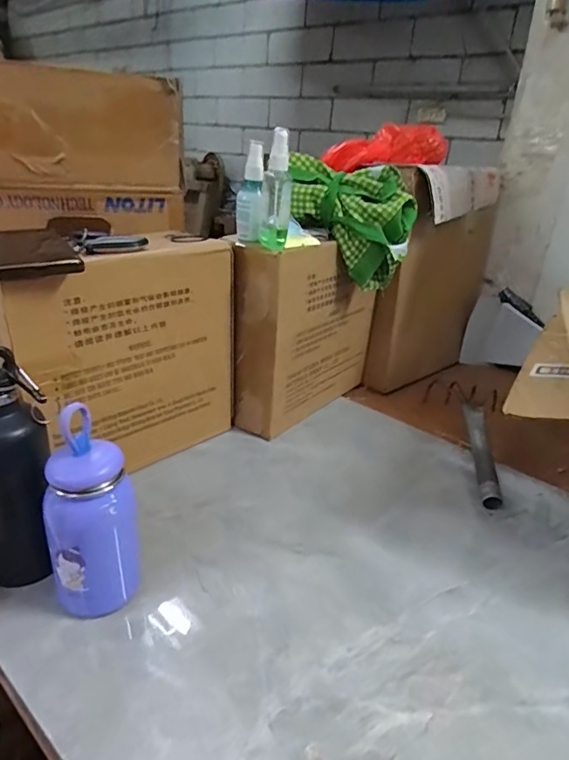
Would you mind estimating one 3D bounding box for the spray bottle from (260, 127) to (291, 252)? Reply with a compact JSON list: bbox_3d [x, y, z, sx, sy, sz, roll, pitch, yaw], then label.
[{"bbox_3d":[-0.009,-0.232,0.620,0.035,0.135,0.043,2,25,-7],"label":"spray bottle"}]

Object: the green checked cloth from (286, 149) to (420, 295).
[{"bbox_3d":[0.087,-0.223,0.722,0.184,0.152,0.085,6,25,1],"label":"green checked cloth"}]

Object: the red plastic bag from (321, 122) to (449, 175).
[{"bbox_3d":[0.162,-0.380,0.822,0.200,0.065,0.049,-3,23,12],"label":"red plastic bag"}]

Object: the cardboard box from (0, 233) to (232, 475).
[{"bbox_3d":[-0.224,-0.032,0.640,0.147,0.275,0.298,25,31,35],"label":"cardboard box"}]

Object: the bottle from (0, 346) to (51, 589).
[{"bbox_3d":[-0.231,0.087,0.429,0.064,0.211,0.071,-15,32,-36],"label":"bottle"}]

